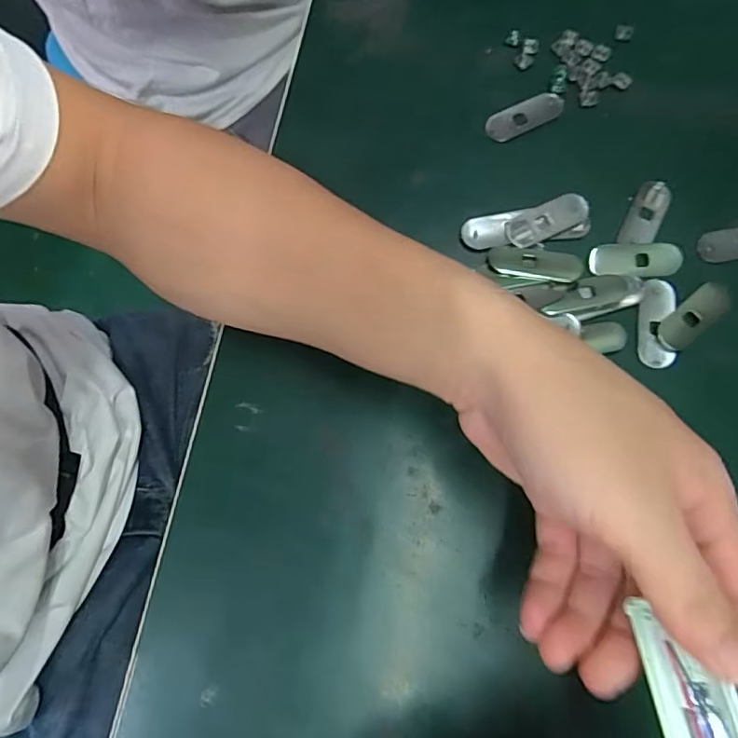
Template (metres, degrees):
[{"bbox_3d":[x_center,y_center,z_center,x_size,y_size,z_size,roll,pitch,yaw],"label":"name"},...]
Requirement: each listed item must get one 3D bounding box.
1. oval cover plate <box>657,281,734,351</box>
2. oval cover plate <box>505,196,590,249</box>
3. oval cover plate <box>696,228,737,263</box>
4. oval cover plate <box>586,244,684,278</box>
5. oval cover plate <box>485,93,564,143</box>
[{"bbox_3d":[0.177,-0.029,0.293,0.050,0.004,0.017,-39,79,-9],"label":"oval cover plate"},{"bbox_3d":[0.102,-0.084,0.307,0.050,0.004,0.017,-23,77,-6],"label":"oval cover plate"},{"bbox_3d":[0.211,-0.071,0.305,0.051,0.004,0.019,-10,76,-2],"label":"oval cover plate"},{"bbox_3d":[0.149,-0.061,0.302,0.051,0.004,0.019,1,76,0],"label":"oval cover plate"},{"bbox_3d":[0.094,-0.152,0.324,0.050,0.004,0.018,-27,77,-7],"label":"oval cover plate"}]

